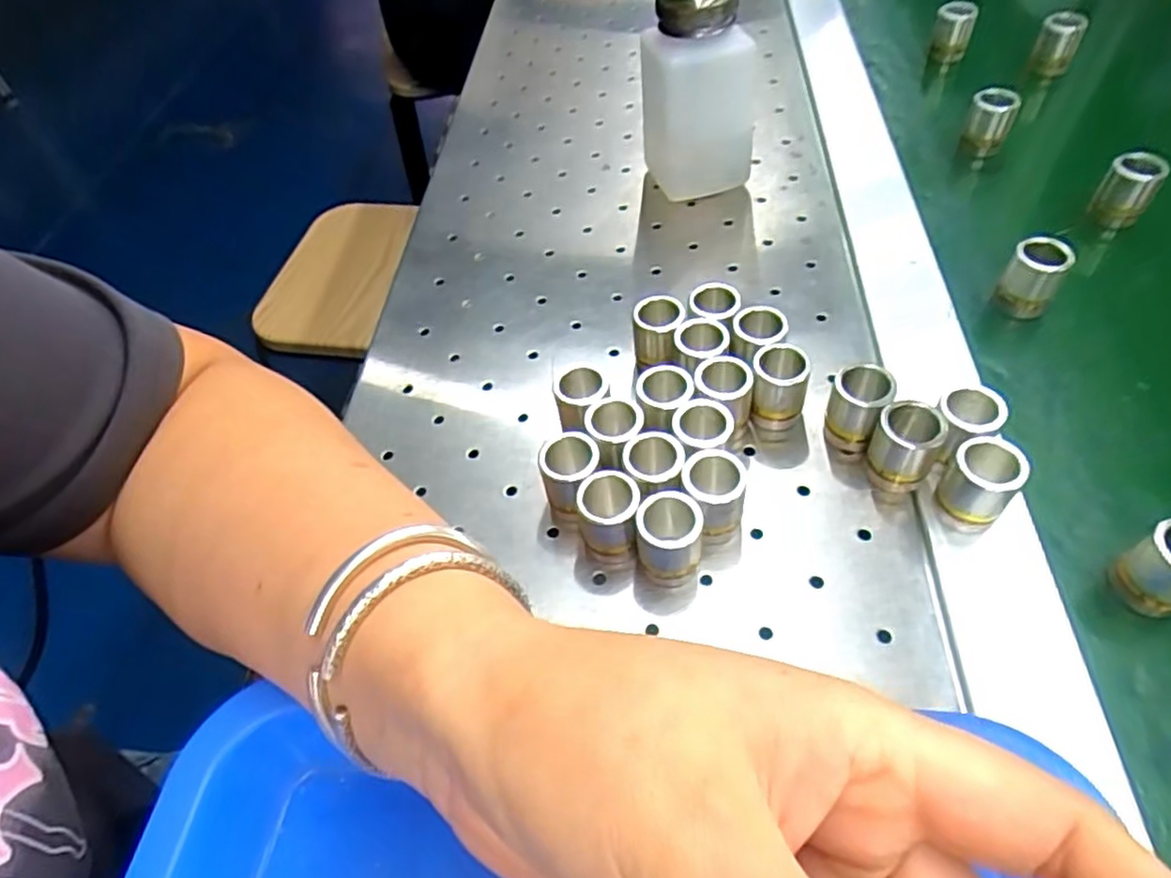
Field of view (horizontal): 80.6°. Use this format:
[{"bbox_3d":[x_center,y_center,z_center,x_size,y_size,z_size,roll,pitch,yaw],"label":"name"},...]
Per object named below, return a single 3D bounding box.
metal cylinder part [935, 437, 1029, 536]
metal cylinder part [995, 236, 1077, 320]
[{"bbox_3d":[0.143,0.018,0.253,0.022,0.034,0.020,-3,52,4],"label":"metal cylinder part"},{"bbox_3d":[0.205,-0.072,0.317,0.022,0.036,0.017,28,60,25],"label":"metal cylinder part"}]

